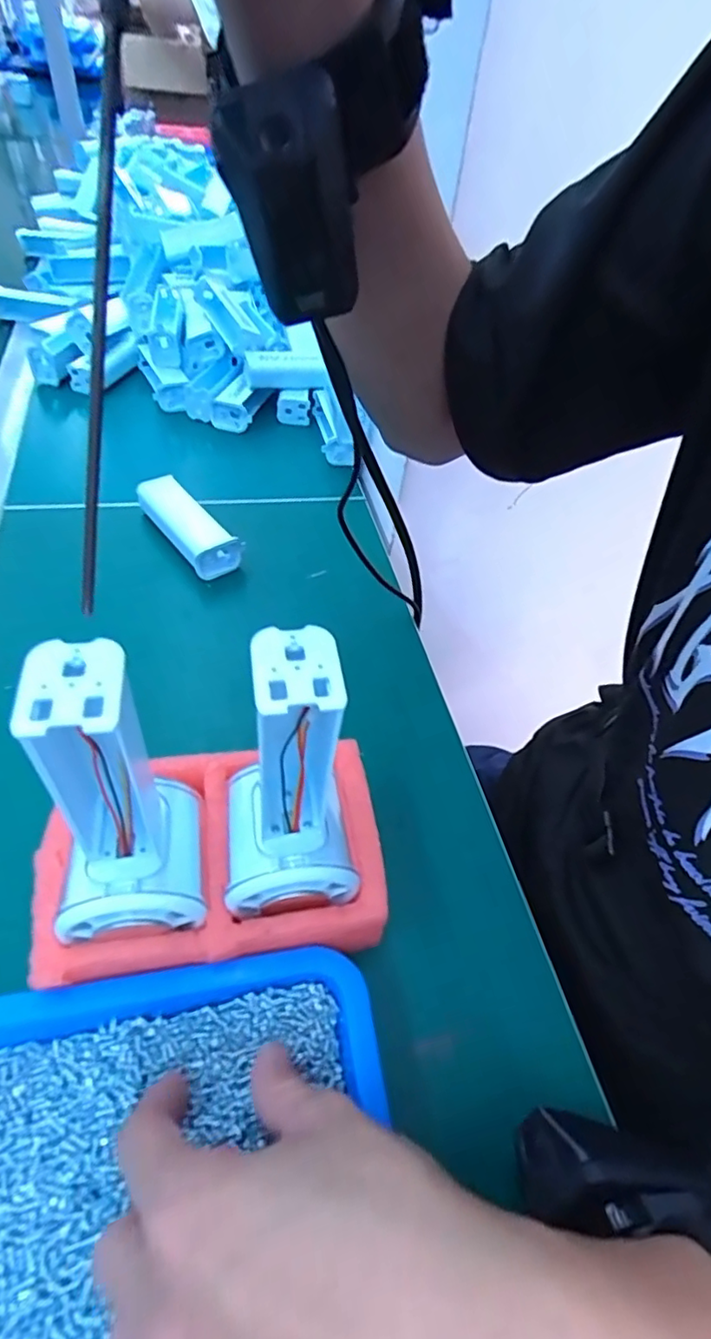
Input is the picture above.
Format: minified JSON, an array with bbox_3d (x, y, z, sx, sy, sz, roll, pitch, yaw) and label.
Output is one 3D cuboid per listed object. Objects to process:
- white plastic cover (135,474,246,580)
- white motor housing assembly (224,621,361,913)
[{"bbox_3d":[-0.129,-0.111,0.447,0.039,0.028,0.096,-29,58,-28],"label":"white plastic cover"},{"bbox_3d":[-0.021,0.037,0.215,0.055,0.119,0.052,-3,50,-9],"label":"white motor housing assembly"}]

